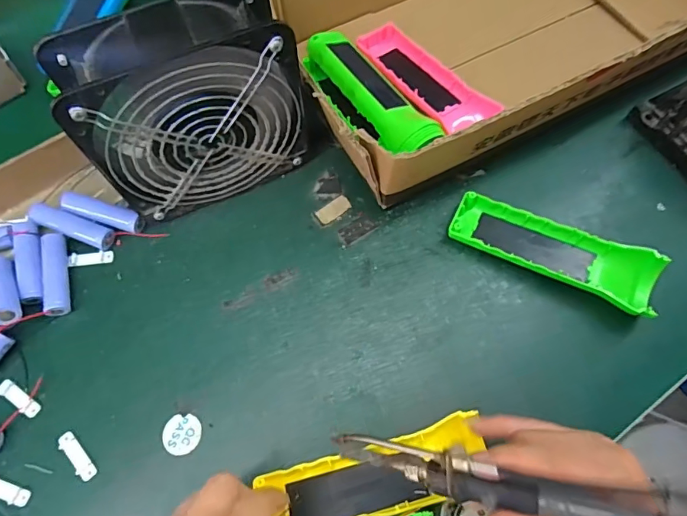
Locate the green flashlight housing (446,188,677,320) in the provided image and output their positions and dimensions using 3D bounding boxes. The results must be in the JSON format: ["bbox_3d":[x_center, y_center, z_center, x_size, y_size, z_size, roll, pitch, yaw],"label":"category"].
[{"bbox_3d":[0.162,-0.006,0.359,0.154,0.029,0.049,26,71,13],"label":"green flashlight housing"}]

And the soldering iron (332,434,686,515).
[{"bbox_3d":[0.084,0.108,0.217,0.197,0.019,0.020,1,68,28],"label":"soldering iron"}]

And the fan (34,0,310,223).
[{"bbox_3d":[-0.105,-0.104,0.339,0.149,0.148,0.060,-25,69,-8],"label":"fan"}]

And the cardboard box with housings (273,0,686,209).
[{"bbox_3d":[0.159,-0.225,0.409,0.405,0.088,0.221,-27,68,-8],"label":"cardboard box with housings"}]

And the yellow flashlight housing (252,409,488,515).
[{"bbox_3d":[0.021,0.139,0.296,0.142,0.022,0.046,-21,71,0],"label":"yellow flashlight housing"}]

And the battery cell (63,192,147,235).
[{"bbox_3d":[-0.197,-0.038,0.380,0.066,0.016,0.020,16,69,9],"label":"battery cell"}]

